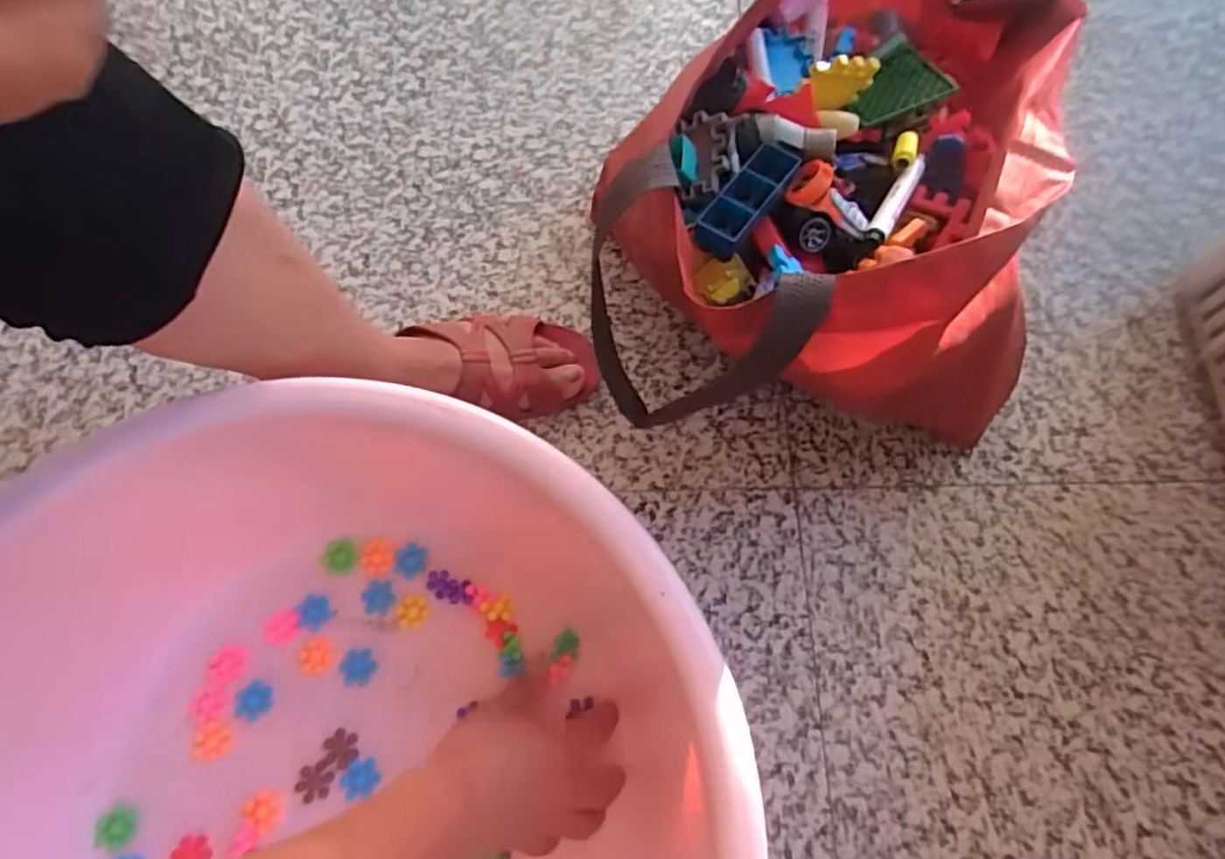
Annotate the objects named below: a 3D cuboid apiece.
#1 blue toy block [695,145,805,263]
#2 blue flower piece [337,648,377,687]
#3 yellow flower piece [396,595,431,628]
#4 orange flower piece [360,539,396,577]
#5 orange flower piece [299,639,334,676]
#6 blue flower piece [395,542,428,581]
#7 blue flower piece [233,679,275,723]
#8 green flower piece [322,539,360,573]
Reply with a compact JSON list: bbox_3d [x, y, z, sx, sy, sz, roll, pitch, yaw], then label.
[{"bbox_3d":[0.076,-0.127,0.375,0.026,0.021,0.076,37,75,13],"label":"blue toy block"},{"bbox_3d":[-0.190,0.177,0.505,0.028,0.004,0.026,0,70,-1],"label":"blue flower piece"},{"bbox_3d":[-0.153,0.139,0.517,0.024,0.004,0.024,0,70,-1],"label":"yellow flower piece"},{"bbox_3d":[-0.184,0.100,0.530,0.026,0.005,0.026,2,70,0],"label":"orange flower piece"},{"bbox_3d":[-0.224,0.171,0.510,0.025,0.004,0.025,0,70,-1],"label":"orange flower piece"},{"bbox_3d":[-0.157,0.103,0.529,0.027,0.004,0.026,0,70,-1],"label":"blue flower piece"},{"bbox_3d":[-0.266,0.202,0.502,0.025,0.005,0.030,42,75,13],"label":"blue flower piece"},{"bbox_3d":[-0.211,0.099,0.528,0.024,0.011,0.024,0,70,-1],"label":"green flower piece"}]

